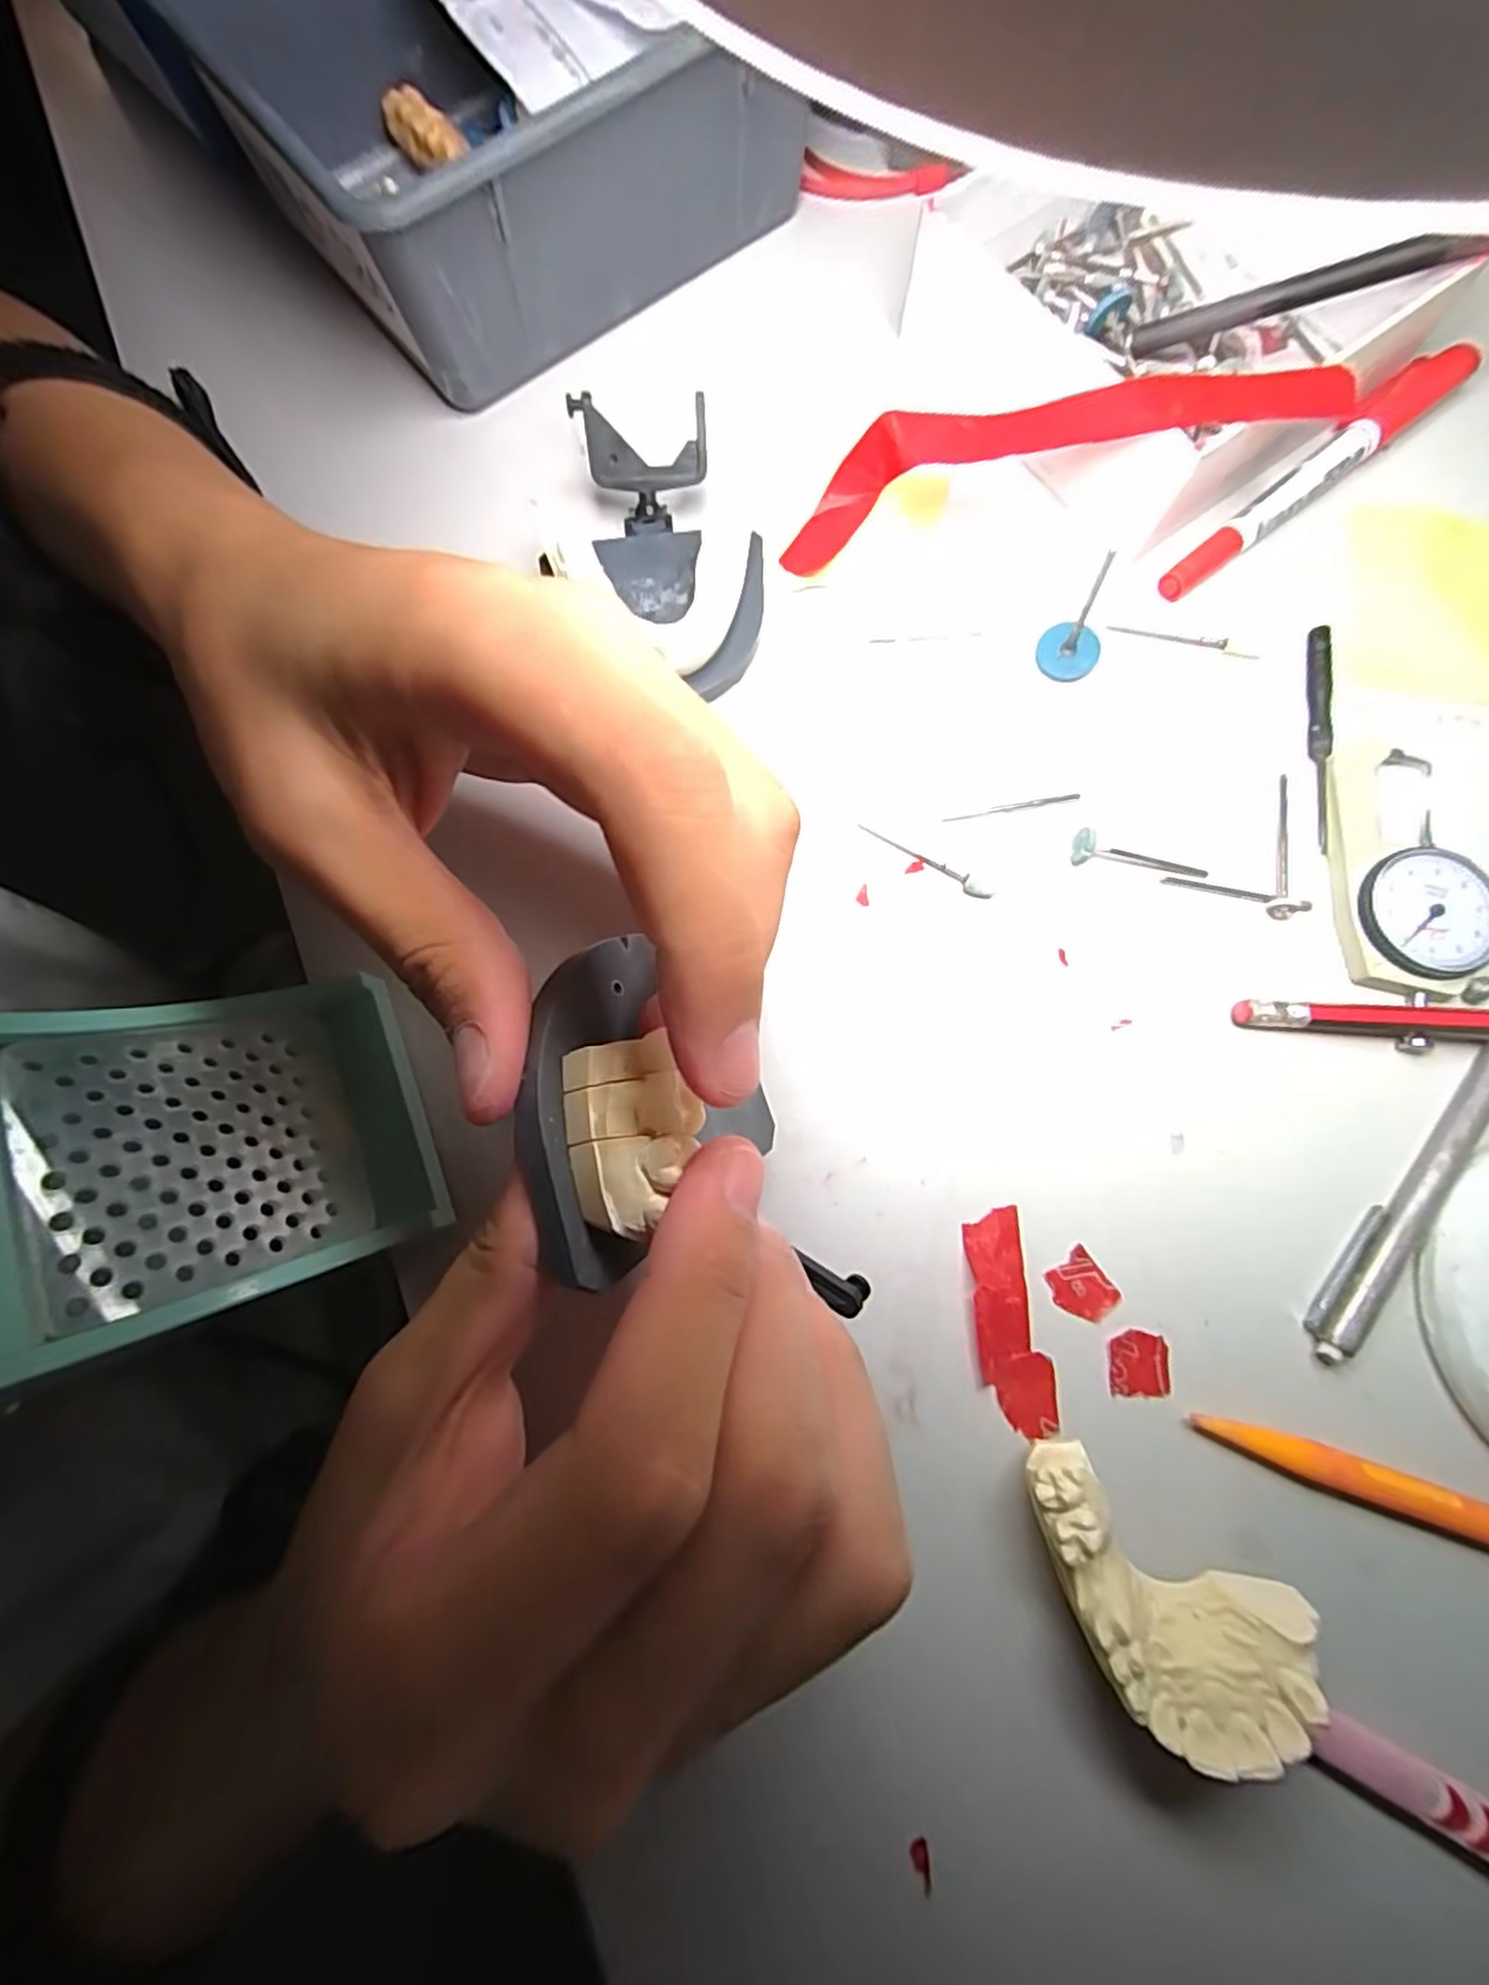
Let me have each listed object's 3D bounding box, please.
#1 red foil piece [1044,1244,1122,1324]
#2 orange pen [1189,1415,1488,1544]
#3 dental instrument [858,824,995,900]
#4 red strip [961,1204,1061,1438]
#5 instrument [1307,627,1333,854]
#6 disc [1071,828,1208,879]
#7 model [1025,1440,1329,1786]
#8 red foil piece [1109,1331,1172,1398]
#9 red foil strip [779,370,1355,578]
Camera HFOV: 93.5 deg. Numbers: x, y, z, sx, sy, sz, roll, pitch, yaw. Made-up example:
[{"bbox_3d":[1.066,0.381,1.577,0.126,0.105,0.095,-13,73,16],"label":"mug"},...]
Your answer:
[{"bbox_3d":[0.091,0.080,0.187,0.015,0.004,0.017,-37,80,-6],"label":"red foil piece"},{"bbox_3d":[0.178,0.128,0.172,0.130,0.010,0.010,16,79,4],"label":"orange pen"},{"bbox_3d":[0.055,-0.041,0.214,0.045,0.004,0.004,33,81,7],"label":"dental instrument"},{"bbox_3d":[0.070,0.088,0.186,0.018,0.005,0.055,-9,78,-1],"label":"red strip"},{"bbox_3d":[0.181,-0.080,0.217,0.007,0.004,0.075,6,78,2],"label":"instrument"},{"bbox_3d":[0.119,-0.039,0.209,0.041,0.008,0.008,14,79,4],"label":"disc"},{"bbox_3d":[0.088,0.136,0.162,0.065,0.030,0.038,34,81,8],"label":"model"},{"bbox_3d":[0.104,0.098,0.183,0.015,0.004,0.016,-3,78,0],"label":"red foil piece"},{"bbox_3d":[0.090,-0.162,0.212,0.156,0.025,0.033,-2,77,18],"label":"red foil strip"}]

